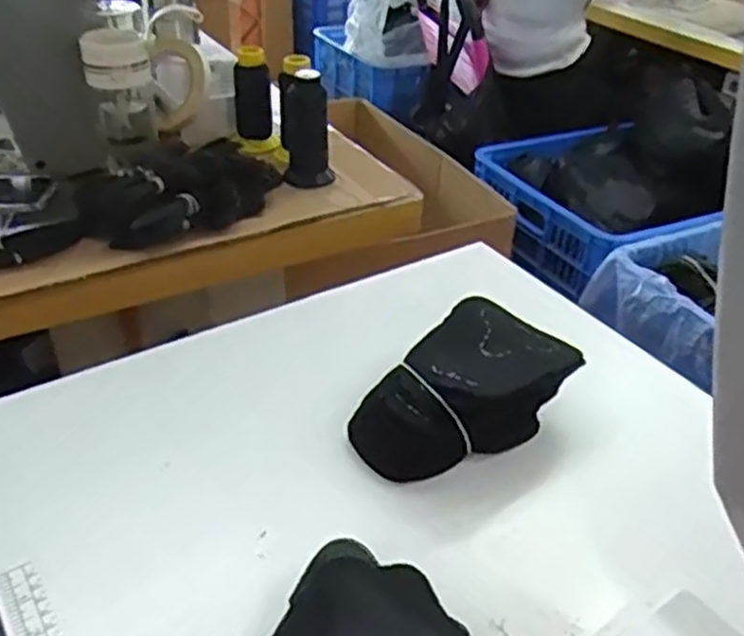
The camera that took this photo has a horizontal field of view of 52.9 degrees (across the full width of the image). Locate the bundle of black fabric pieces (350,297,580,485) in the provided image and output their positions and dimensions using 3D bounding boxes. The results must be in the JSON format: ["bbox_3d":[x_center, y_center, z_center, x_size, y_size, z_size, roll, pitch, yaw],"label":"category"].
[{"bbox_3d":[0.062,0.062,0.558,0.146,0.075,0.106,-27,46,-33],"label":"bundle of black fabric pieces"}]

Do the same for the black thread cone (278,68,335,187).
[{"bbox_3d":[-0.075,-0.220,0.862,0.058,0.128,0.054,-1,35,-6],"label":"black thread cone"}]

